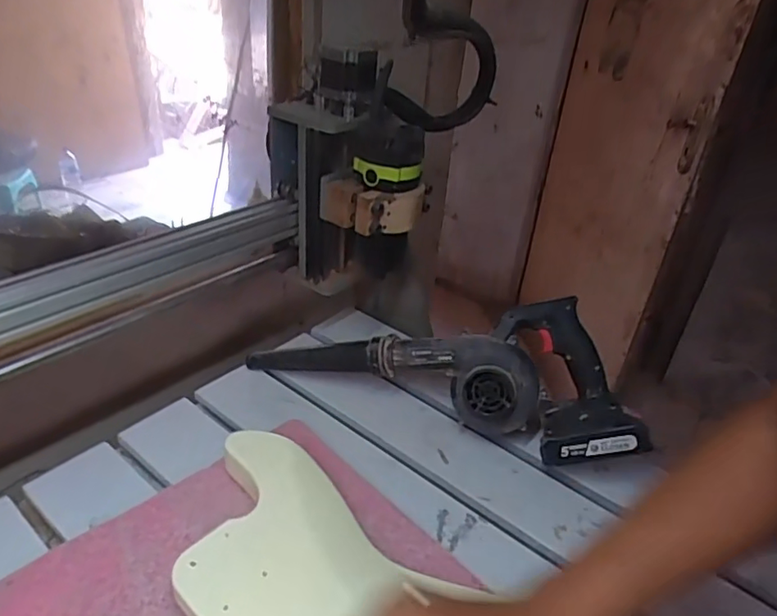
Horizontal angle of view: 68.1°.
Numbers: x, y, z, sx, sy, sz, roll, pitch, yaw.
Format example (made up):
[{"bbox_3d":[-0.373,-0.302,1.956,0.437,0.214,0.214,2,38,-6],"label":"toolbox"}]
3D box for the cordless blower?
[{"bbox_3d":[0.069,0.064,0.705,0.482,0.165,0.103,18,34,17],"label":"cordless blower"}]

